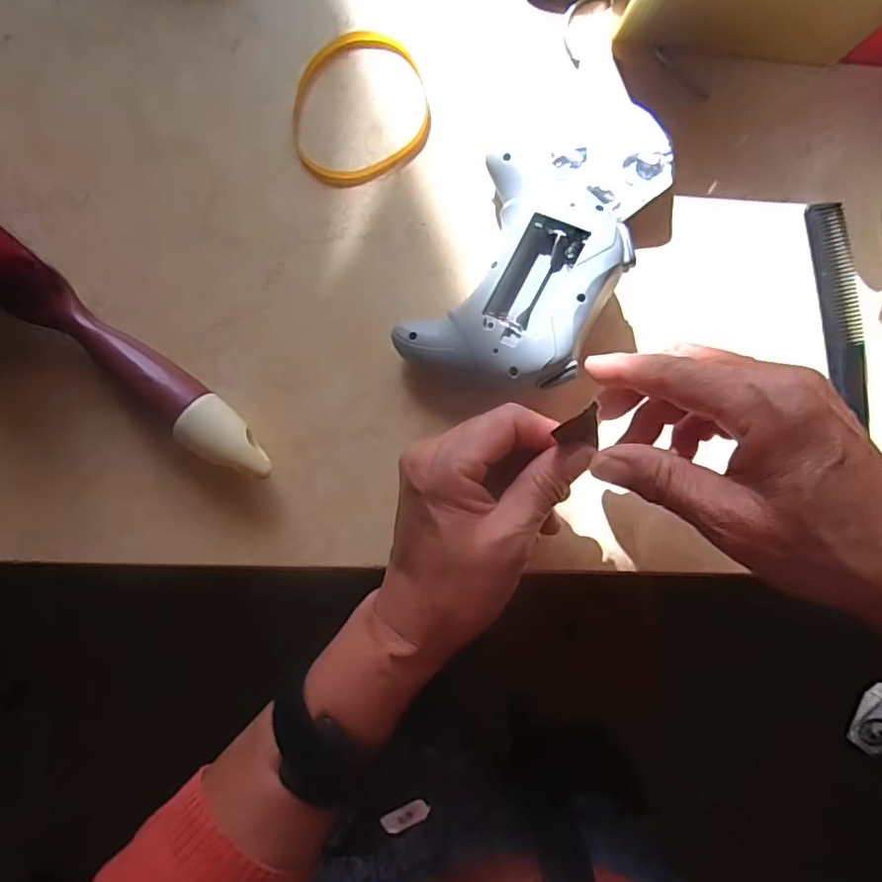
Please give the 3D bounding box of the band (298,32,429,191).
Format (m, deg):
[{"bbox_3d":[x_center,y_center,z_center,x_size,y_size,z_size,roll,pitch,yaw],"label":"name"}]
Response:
[{"bbox_3d":[-0.048,-0.191,0.330,0.081,0.004,0.081,0,91,-3],"label":"band"}]

